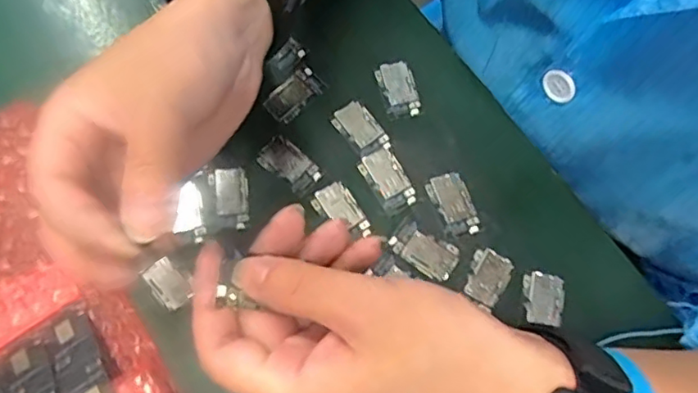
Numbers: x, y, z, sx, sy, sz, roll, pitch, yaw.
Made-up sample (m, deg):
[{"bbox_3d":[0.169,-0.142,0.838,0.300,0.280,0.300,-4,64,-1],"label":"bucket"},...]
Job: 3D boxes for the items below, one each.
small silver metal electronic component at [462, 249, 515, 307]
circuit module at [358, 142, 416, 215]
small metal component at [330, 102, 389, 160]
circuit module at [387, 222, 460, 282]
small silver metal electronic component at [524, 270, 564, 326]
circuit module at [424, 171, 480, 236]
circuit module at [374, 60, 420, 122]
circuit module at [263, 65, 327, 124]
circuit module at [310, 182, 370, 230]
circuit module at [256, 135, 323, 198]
[{"bbox_3d":[0.078,0.044,0.323,0.021,0.004,0.031,21,75,10],"label":"small silver metal electronic component"},{"bbox_3d":[0.023,-0.011,0.343,0.022,0.004,0.039,-29,73,-6],"label":"circuit module"},{"bbox_3d":[0.006,-0.043,0.355,0.022,0.004,0.034,-36,74,-8],"label":"small metal component"},{"bbox_3d":[0.043,0.030,0.329,0.036,0.004,0.022,33,77,13],"label":"circuit module"},{"bbox_3d":[0.107,0.055,0.319,0.020,0.004,0.028,5,73,5],"label":"small silver metal electronic component"},{"bbox_3d":[0.061,0.004,0.338,0.021,0.004,0.038,-22,72,-4],"label":"circuit module"},{"bbox_3d":[0.031,-0.067,0.363,0.022,0.004,0.039,-16,72,-2],"label":"circuit module"},{"bbox_3d":[-0.034,-0.064,0.363,0.038,0.004,0.022,-43,75,-10],"label":"circuit module"},{"bbox_3d":[-0.005,0.008,0.337,0.022,0.004,0.034,-33,73,-7],"label":"circuit module"},{"bbox_3d":[-0.035,-0.019,0.348,0.038,0.004,0.022,40,79,14],"label":"circuit module"}]

